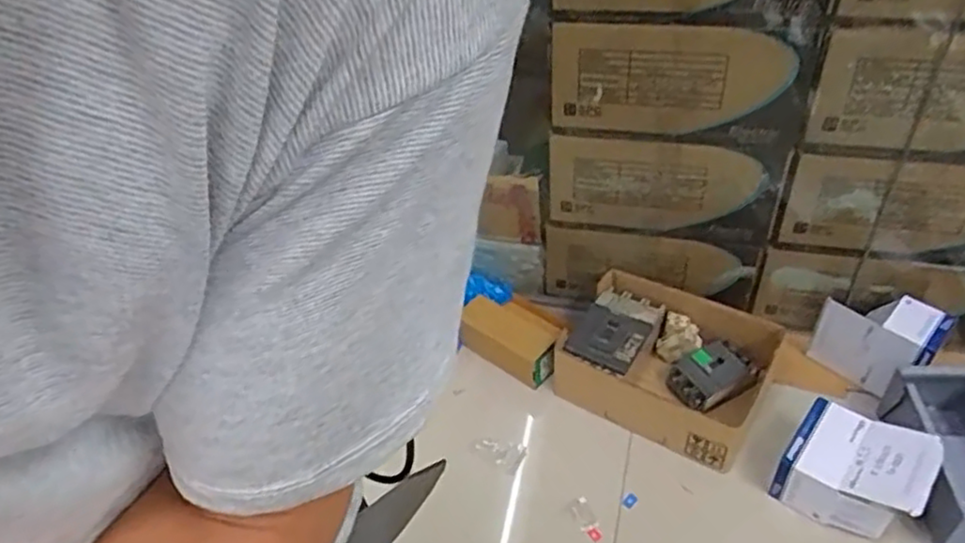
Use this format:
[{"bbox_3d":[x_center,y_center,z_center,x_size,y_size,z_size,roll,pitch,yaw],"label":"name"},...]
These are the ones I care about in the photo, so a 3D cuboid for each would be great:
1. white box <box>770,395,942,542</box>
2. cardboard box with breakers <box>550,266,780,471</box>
[{"bbox_3d":[0.670,0.361,1.269,0.217,0.167,0.176,26,50,30],"label":"white box"},{"bbox_3d":[0.376,0.194,1.493,0.414,0.141,0.304,21,48,27],"label":"cardboard box with breakers"}]

